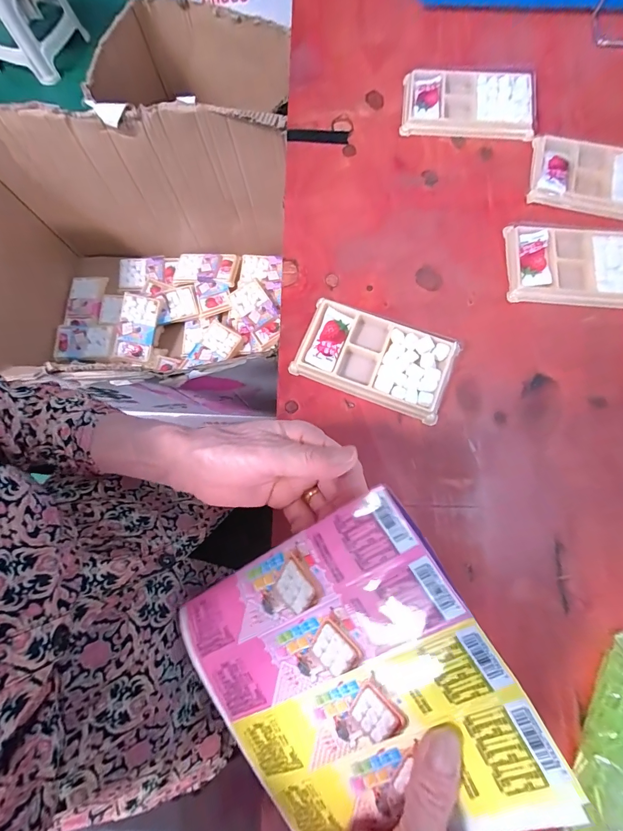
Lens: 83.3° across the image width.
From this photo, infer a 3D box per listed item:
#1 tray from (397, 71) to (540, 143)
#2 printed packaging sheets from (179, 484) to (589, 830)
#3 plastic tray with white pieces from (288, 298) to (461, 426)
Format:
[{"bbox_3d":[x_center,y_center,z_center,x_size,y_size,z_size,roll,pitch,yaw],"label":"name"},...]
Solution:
[{"bbox_3d":[0.168,-0.336,0.378,0.134,0.017,0.079,5,77,3],"label":"tray"},{"bbox_3d":[0.015,0.152,0.198,0.173,0.012,0.158,-36,81,17],"label":"printed packaging sheets"},{"bbox_3d":[0.056,-0.052,0.318,0.136,0.014,0.076,21,78,6],"label":"plastic tray with white pieces"}]

